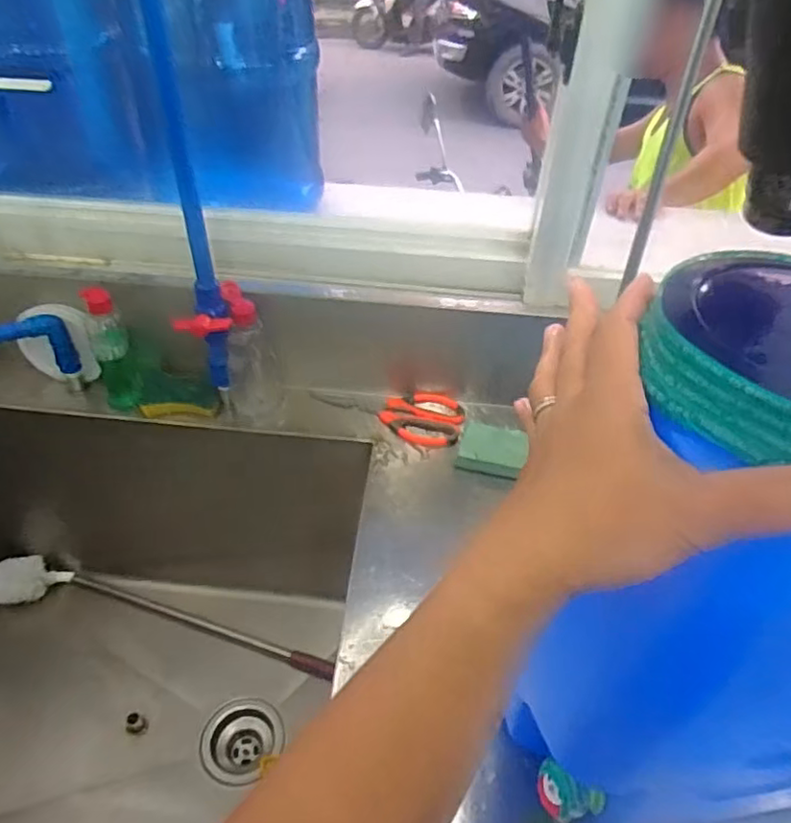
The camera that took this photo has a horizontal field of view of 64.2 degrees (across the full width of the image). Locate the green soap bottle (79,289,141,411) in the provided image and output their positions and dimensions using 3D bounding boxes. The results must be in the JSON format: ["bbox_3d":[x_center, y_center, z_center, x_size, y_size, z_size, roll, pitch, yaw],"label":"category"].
[{"bbox_3d":[-0.353,-0.076,0.787,0.045,0.158,0.048,-16,45,-21],"label":"green soap bottle"}]

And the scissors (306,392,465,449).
[{"bbox_3d":[-0.007,-0.004,0.831,0.194,0.020,0.092,16,43,14],"label":"scissors"}]

